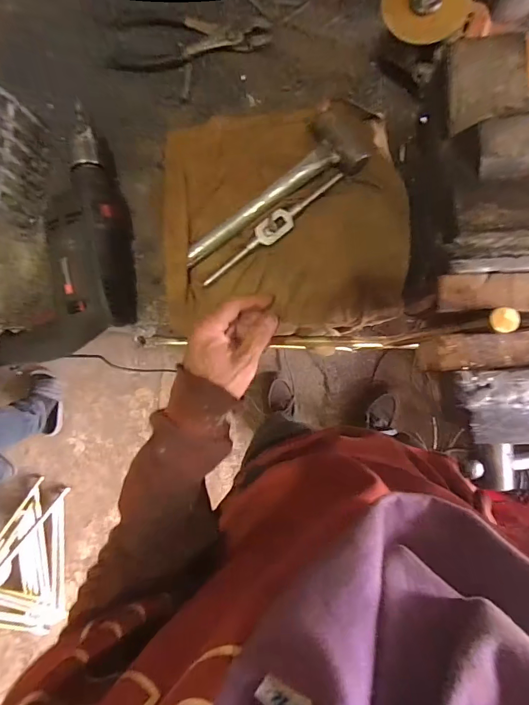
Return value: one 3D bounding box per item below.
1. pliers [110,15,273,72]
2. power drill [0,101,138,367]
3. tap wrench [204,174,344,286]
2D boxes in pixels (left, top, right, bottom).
[{"bbox_3d":[-0.094,-0.384,0.472,0.201,0.012,0.059,5,91,6],"label":"pliers"},{"bbox_3d":[-0.267,-0.139,0.466,0.204,0.083,0.296,-6,90,6],"label":"power drill"},{"bbox_3d":[0.009,-0.147,0.453,0.200,0.008,0.027,-36,87,5],"label":"tap wrench"}]

